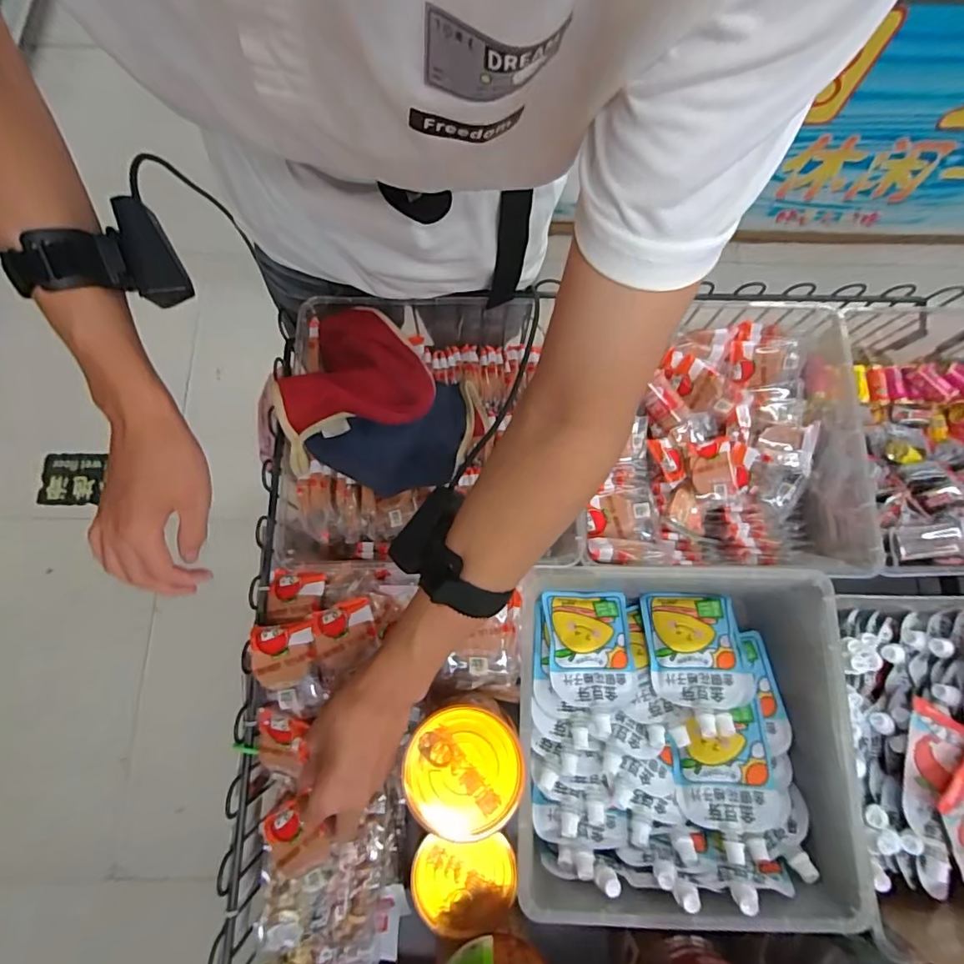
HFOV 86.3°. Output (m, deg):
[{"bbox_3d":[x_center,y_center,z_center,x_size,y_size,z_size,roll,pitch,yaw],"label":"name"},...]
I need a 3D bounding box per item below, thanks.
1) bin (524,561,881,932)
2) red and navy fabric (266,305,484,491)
[{"bbox_3d":[0.183,0.240,0.516,0.287,0.131,0.303,3,75,-1],"label":"bin"},{"bbox_3d":[-0.103,-0.075,0.551,0.183,0.100,0.166,20,76,4],"label":"red and navy fabric"}]

